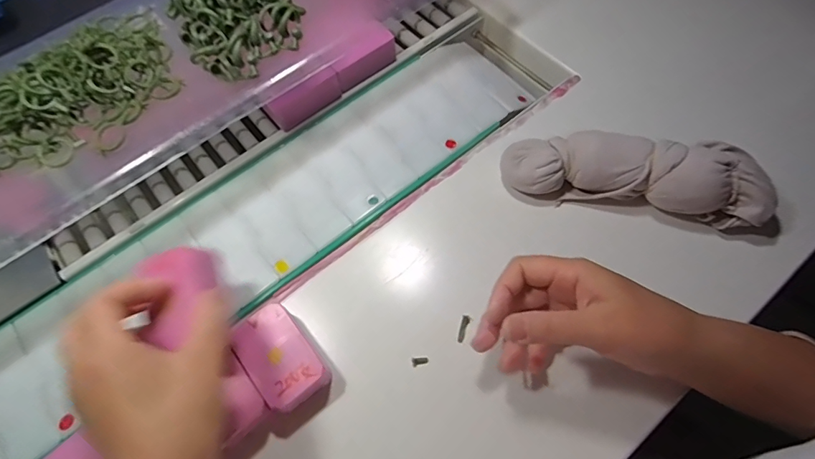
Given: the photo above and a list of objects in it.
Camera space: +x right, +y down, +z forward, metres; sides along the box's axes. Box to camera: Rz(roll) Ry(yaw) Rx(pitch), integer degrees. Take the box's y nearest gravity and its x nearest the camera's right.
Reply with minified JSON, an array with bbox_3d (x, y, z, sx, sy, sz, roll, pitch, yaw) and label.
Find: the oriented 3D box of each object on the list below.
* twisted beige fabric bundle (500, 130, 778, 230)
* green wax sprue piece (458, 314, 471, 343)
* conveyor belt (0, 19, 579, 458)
[{"bbox_3d":[0.192,-0.049,0.382,0.214,0.055,0.062,11,66,7],"label":"twisted beige fabric bundle"},{"bbox_3d":[0.044,0.079,0.352,0.007,0.004,0.021,18,69,8],"label":"green wax sprue piece"},{"bbox_3d":[-0.199,0.047,0.365,0.855,0.030,0.126,-38,72,-14],"label":"conveyor belt"}]

